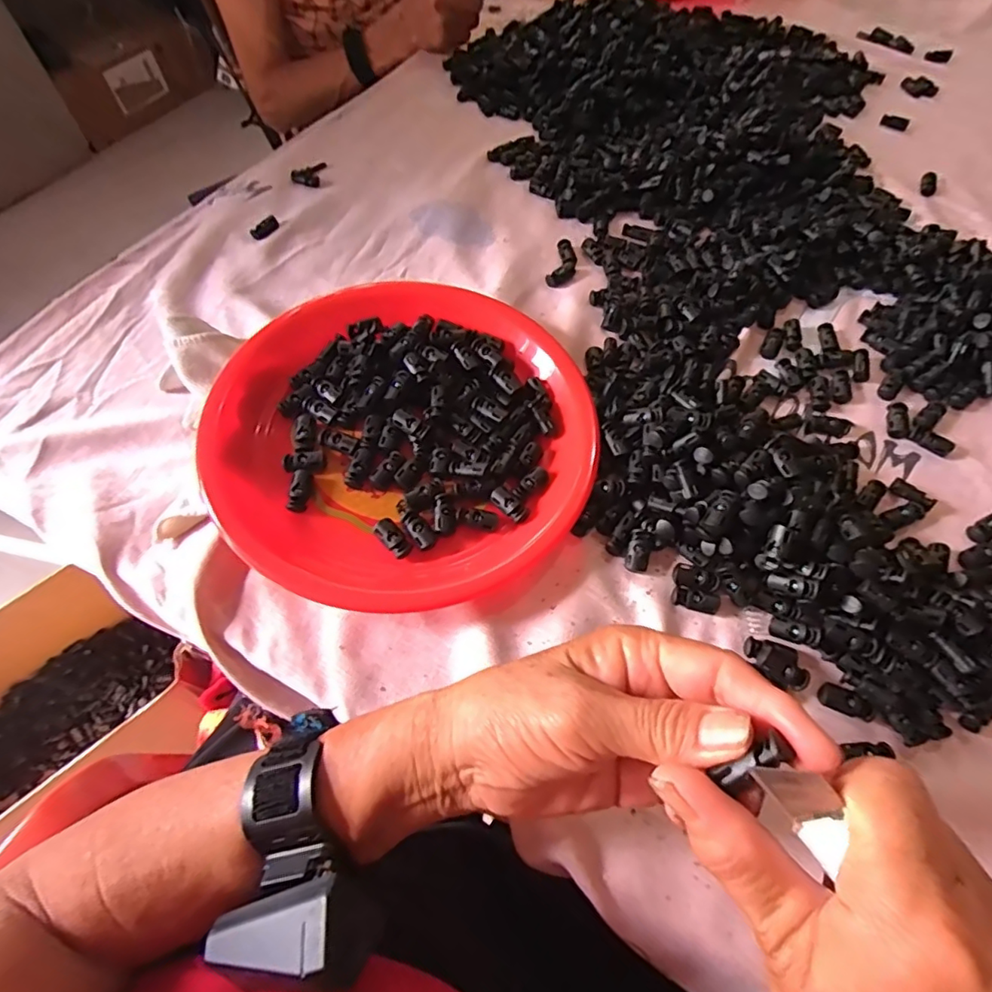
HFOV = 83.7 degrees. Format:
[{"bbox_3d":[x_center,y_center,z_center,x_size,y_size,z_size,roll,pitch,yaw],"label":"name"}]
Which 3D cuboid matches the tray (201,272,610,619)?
[{"bbox_3d":[-0.061,-0.044,0.384,0.249,0.046,0.241,0,61,1],"label":"tray"}]

